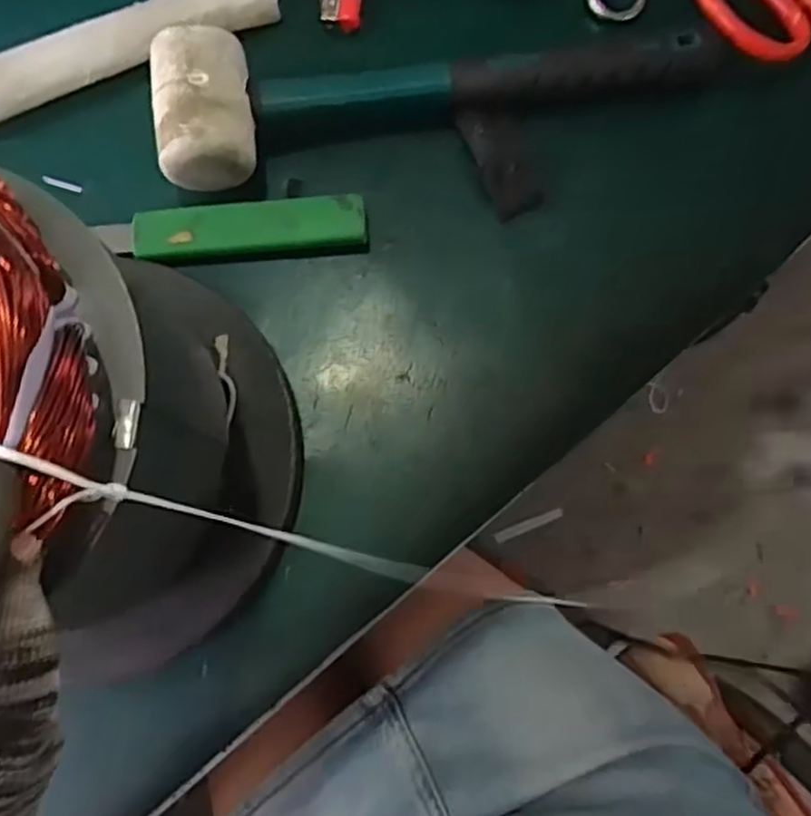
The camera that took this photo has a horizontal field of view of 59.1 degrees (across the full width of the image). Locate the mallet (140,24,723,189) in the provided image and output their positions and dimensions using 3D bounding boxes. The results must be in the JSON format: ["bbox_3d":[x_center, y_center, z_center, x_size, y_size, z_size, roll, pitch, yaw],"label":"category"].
[{"bbox_3d":[0.017,-0.157,0.359,0.275,0.048,0.066,-7,78,-1],"label":"mallet"}]

